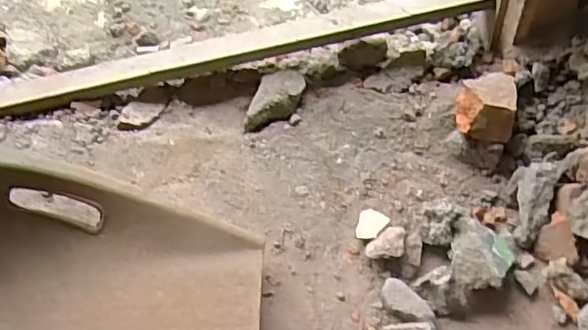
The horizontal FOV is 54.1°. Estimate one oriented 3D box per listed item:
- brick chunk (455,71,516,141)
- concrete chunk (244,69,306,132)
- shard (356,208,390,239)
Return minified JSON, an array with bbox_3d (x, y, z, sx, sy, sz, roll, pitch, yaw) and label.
[{"bbox_3d":[0.214,-0.067,0.638,0.066,0.050,0.084,12,39,11],"label":"brick chunk"},{"bbox_3d":[-0.022,-0.075,0.685,0.047,0.027,0.083,18,58,17],"label":"concrete chunk"},{"bbox_3d":[0.084,0.065,0.613,0.031,0.009,0.035,10,56,11],"label":"shard"}]

